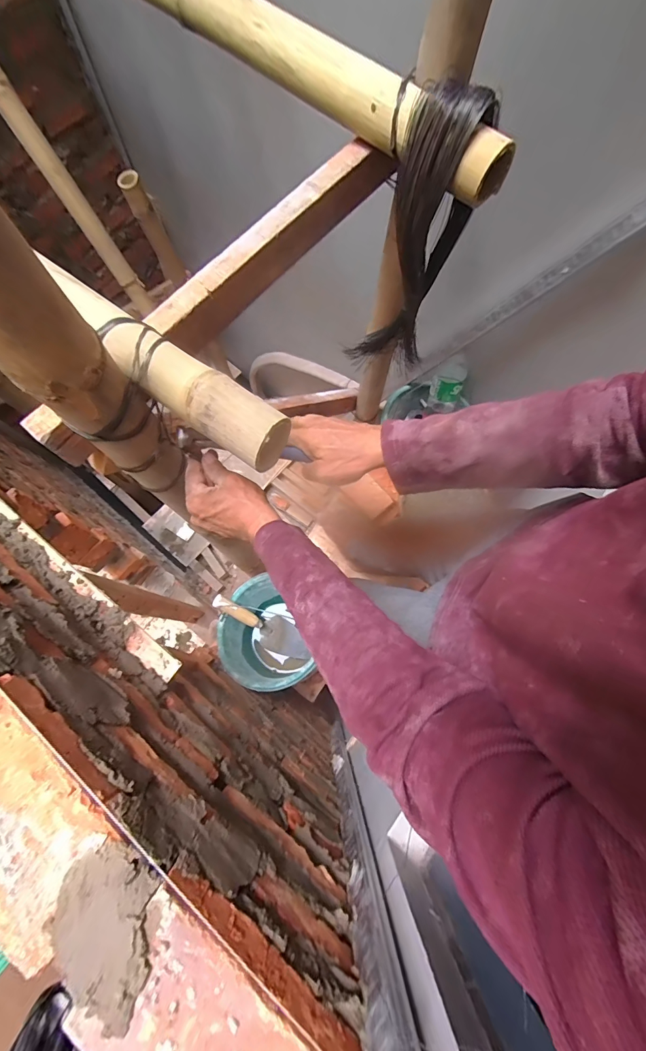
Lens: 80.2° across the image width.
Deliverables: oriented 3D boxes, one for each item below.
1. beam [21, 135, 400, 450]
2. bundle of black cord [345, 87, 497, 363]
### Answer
[{"bbox_3d":[-0.118,-0.303,0.477,0.058,0.055,0.568,41,77,10],"label":"beam"},{"bbox_3d":[0.134,-0.410,0.618,0.109,0.428,0.105,42,78,10],"label":"bundle of black cord"}]

